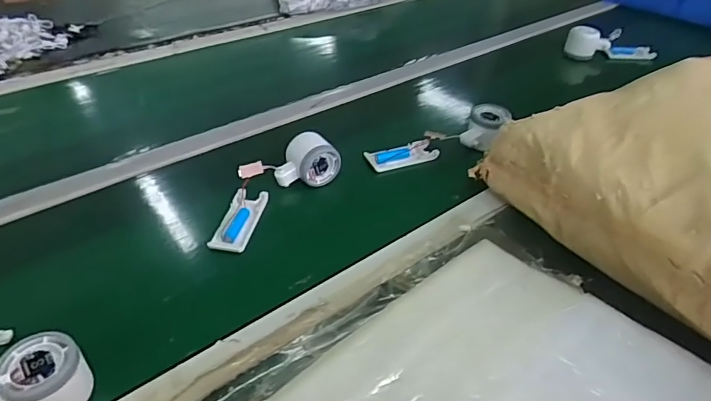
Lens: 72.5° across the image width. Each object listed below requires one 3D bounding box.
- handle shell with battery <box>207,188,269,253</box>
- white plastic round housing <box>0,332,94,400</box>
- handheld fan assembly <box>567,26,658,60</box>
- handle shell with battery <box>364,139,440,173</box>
[{"bbox_3d":[-0.138,0.022,0.583,0.041,0.012,0.100,9,40,6],"label":"handle shell with battery"},{"bbox_3d":[-0.264,0.149,0.395,0.087,0.046,0.054,-20,46,-27],"label":"white plastic round housing"},{"bbox_3d":[0.534,-0.326,1.008,0.179,0.053,0.055,-2,40,-8],"label":"handheld fan assembly"},{"bbox_3d":[0.068,-0.066,0.702,0.104,0.021,0.042,-12,43,-19],"label":"handle shell with battery"}]

